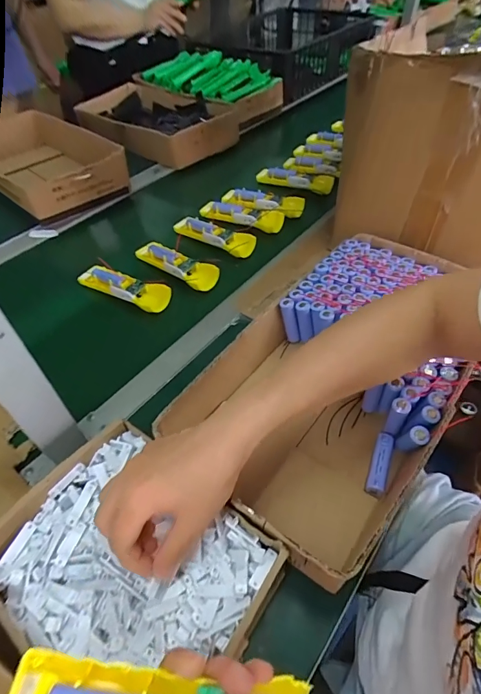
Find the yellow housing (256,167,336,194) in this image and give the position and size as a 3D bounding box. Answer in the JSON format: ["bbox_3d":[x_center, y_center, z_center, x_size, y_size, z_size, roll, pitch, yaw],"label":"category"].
[{"bbox_3d":[0.114,-0.347,0.813,0.152,0.024,0.049,16,52,16],"label":"yellow housing"}]

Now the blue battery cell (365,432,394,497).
[{"bbox_3d":[0.148,0.122,0.420,0.017,0.015,0.067,17,52,17],"label":"blue battery cell"}]

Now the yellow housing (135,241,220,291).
[{"bbox_3d":[-0.106,-0.140,0.650,0.158,0.020,0.052,32,58,27],"label":"yellow housing"}]

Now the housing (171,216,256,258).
[{"bbox_3d":[-0.044,-0.197,0.697,0.165,0.030,0.045,28,56,25],"label":"housing"}]

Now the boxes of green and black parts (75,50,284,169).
[{"bbox_3d":[-0.161,-0.608,0.978,0.389,0.118,0.370,32,58,27],"label":"boxes of green and black parts"}]

